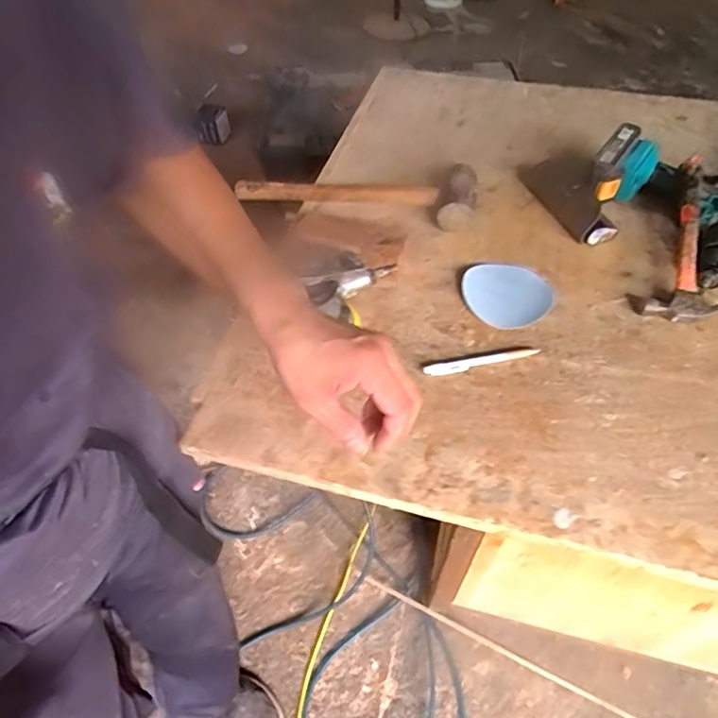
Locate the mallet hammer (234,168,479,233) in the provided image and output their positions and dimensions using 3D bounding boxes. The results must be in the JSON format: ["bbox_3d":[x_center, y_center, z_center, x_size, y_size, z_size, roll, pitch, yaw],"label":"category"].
[{"bbox_3d":[-0.007,-0.267,0.817,0.374,0.053,0.096,11,53,10],"label":"mallet hammer"}]

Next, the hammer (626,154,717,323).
[{"bbox_3d":[0.436,-0.167,0.701,0.095,0.031,0.273,18,68,15],"label":"hammer"}]

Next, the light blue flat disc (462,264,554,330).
[{"bbox_3d":[0.192,-0.087,0.692,0.110,0.010,0.113,-1,51,1],"label":"light blue flat disc"}]

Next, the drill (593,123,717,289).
[{"bbox_3d":[0.427,-0.212,0.740,0.234,0.081,0.164,36,60,26],"label":"drill"}]

